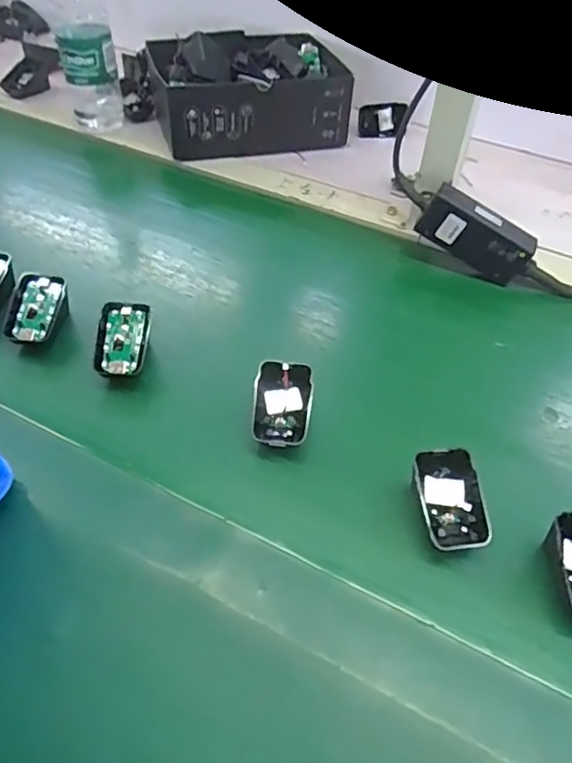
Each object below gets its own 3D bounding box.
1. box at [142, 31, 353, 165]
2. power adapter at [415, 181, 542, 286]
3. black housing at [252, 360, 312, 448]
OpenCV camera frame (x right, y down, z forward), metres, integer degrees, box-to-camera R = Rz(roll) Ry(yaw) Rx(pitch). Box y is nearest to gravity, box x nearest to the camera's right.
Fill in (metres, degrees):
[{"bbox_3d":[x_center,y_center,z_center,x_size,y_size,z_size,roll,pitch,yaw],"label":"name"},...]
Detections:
[{"bbox_3d":[-0.043,-0.382,0.783,0.239,0.098,0.155,-11,48,-9],"label":"box"},{"bbox_3d":[0.196,-0.147,0.594,0.119,0.050,0.028,32,51,-1],"label":"power adapter"},{"bbox_3d":[-0.003,0.019,0.463,0.044,0.017,0.067,7,74,-1],"label":"black housing"}]

